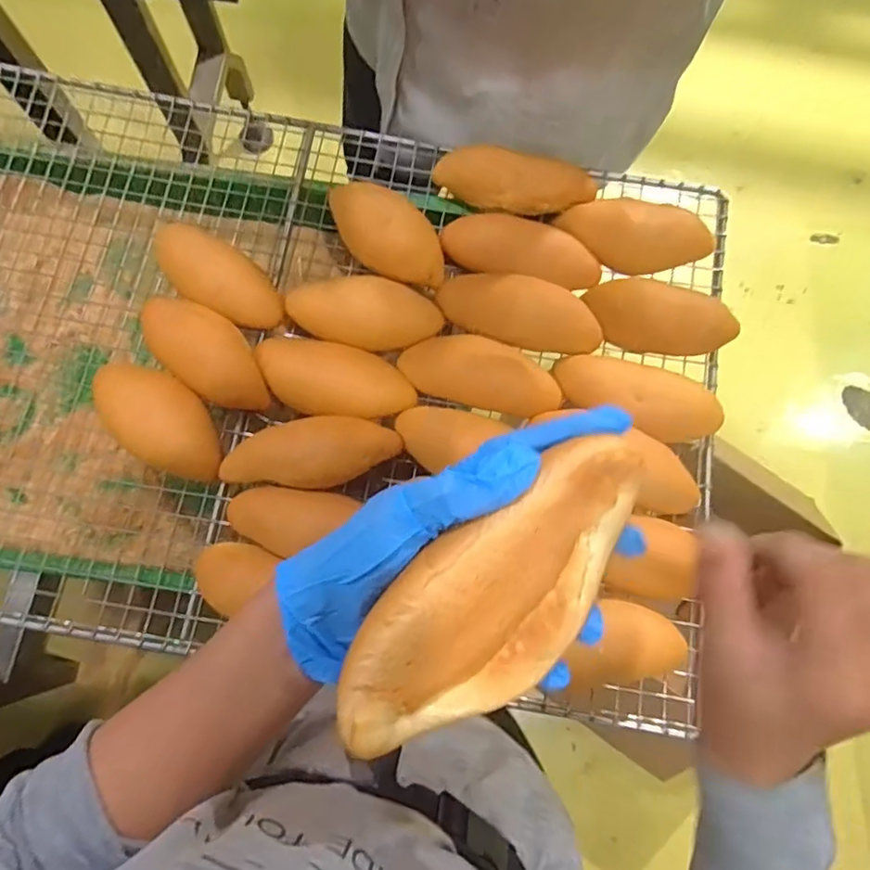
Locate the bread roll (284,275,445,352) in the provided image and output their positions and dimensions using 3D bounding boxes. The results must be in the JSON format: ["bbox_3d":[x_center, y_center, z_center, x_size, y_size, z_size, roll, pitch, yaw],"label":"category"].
[{"bbox_3d":[-0.066,-0.113,0.544,0.143,0.051,0.063,0,76,-2],"label":"bread roll"}]

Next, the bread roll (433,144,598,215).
[{"bbox_3d":[0.081,-0.246,0.585,0.152,0.046,0.053,11,76,1],"label":"bread roll"}]

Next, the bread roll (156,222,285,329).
[{"bbox_3d":[-0.209,-0.149,0.553,0.137,0.048,0.055,32,77,6],"label":"bread roll"}]

